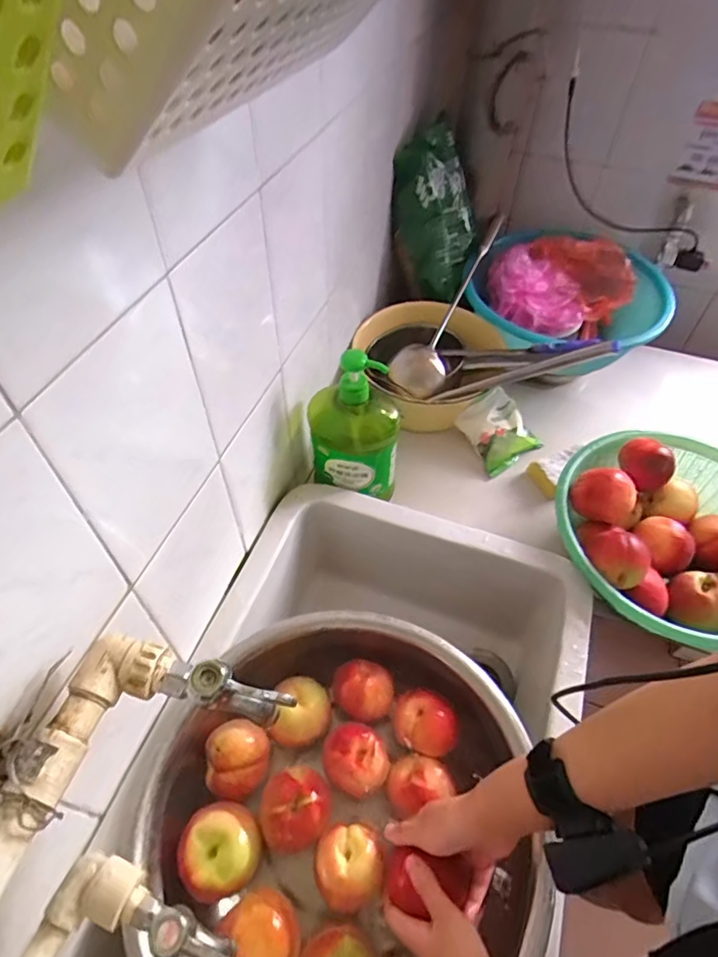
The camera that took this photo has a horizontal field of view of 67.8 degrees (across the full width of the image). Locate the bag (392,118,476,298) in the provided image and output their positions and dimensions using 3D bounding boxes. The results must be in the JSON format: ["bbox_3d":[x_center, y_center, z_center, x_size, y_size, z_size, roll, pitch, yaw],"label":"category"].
[{"bbox_3d":[0.132,-0.440,0.883,0.127,0.210,0.106,24,54,16],"label":"bag"}]

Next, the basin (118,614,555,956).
[{"bbox_3d":[-0.015,0.347,0.539,0.340,0.128,0.378,26,55,17],"label":"basin"}]

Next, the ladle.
[{"bbox_3d":[0.156,-0.281,0.877,0.077,0.082,0.371,22,67,15],"label":"ladle"}]

